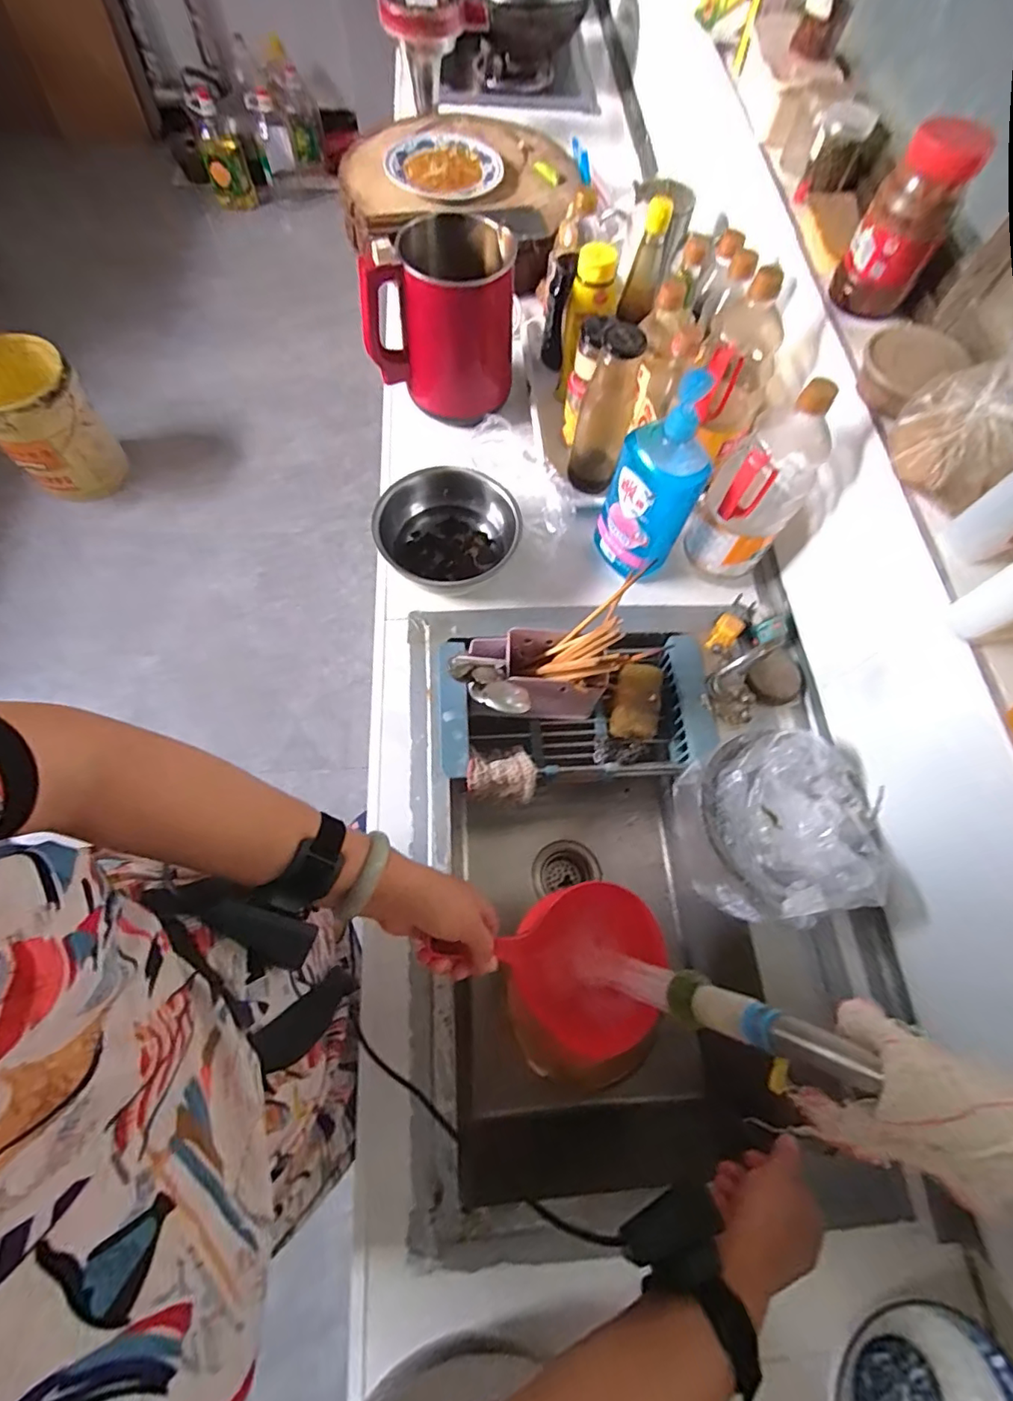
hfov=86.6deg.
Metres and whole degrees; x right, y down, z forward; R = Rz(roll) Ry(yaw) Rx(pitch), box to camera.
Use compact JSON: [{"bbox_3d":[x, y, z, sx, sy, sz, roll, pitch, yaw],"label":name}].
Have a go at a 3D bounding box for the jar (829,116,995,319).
[{"bbox_3d":[0.467,-0.554,0.630,0.087,0.162,0.077,34,70,11],"label":"jar"}]

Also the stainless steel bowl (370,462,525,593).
[{"bbox_3d":[-0.085,-0.242,0.787,0.195,0.077,0.181,1,67,-2],"label":"stainless steel bowl"}]

